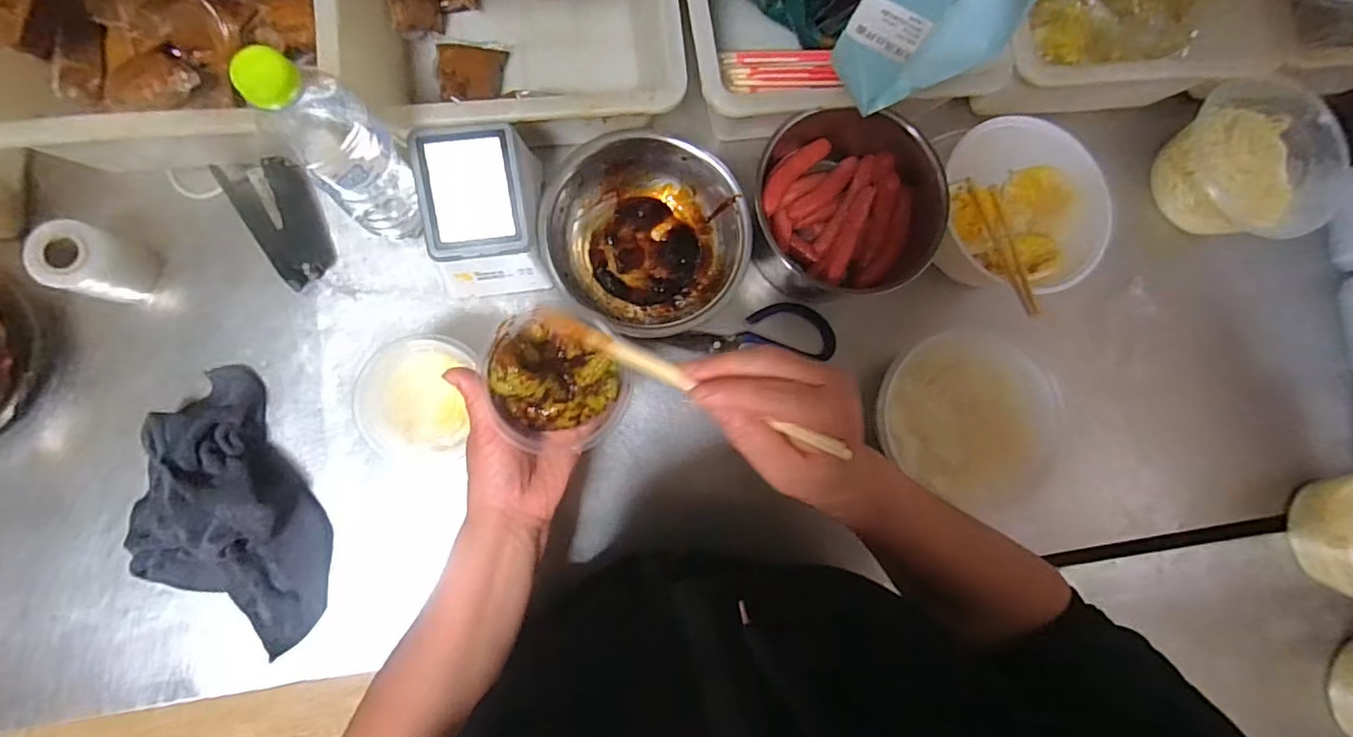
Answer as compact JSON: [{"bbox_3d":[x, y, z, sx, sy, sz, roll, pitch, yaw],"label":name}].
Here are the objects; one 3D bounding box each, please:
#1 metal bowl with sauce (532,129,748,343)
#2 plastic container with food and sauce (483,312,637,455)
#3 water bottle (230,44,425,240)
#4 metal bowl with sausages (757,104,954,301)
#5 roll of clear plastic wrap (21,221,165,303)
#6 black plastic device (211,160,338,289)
[{"bbox_3d":[-0.027,-0.122,0.542,0.178,0.068,0.167,1,85,-7],"label":"metal bowl with sauce"},{"bbox_3d":[-0.084,0.006,0.416,0.092,0.069,0.095,0,87,-6],"label":"plastic container with food and sauce"},{"bbox_3d":[-0.247,-0.159,0.437,0.058,0.226,0.063,1,85,-7],"label":"water bottle"},{"bbox_3d":[0.149,-0.157,0.549,0.172,0.092,0.177,1,85,-7],"label":"metal bowl with sausages"},{"bbox_3d":[-0.485,-0.088,0.483,0.051,0.062,0.053,1,85,-7],"label":"roll of clear plastic wrap"},{"bbox_3d":[-0.349,-0.137,0.518,0.058,0.034,0.114,-31,89,-8],"label":"black plastic device"}]

